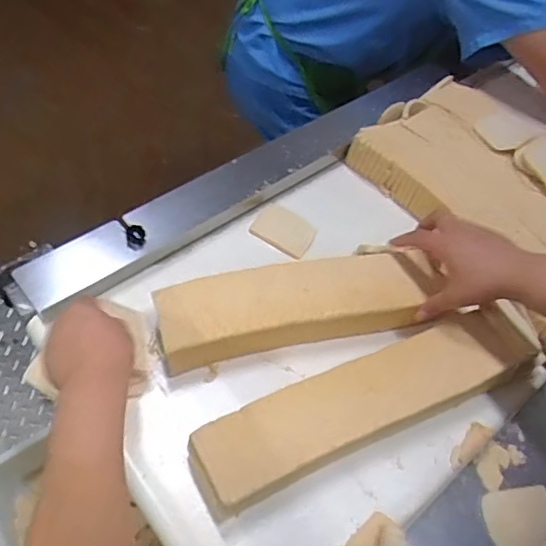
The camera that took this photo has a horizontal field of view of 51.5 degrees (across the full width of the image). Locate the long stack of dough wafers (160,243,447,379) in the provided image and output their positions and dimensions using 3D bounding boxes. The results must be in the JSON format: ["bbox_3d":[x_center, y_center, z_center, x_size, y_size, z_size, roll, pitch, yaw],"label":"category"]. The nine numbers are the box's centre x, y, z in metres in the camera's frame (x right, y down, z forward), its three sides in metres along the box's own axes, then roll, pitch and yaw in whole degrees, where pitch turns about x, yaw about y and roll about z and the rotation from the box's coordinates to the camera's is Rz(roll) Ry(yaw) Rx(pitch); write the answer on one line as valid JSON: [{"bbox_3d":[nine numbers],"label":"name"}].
[{"bbox_3d":[0.036,0.034,0.632,0.309,0.047,0.094,-10,61,-16],"label":"long stack of dough wafers"}]

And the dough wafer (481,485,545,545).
[{"bbox_3d":[0.247,0.245,0.563,0.072,0.007,0.056,-7,62,-3],"label":"dough wafer"}]

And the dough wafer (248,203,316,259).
[{"bbox_3d":[0.014,-0.056,0.738,0.077,0.008,0.060,32,62,-1],"label":"dough wafer"}]

